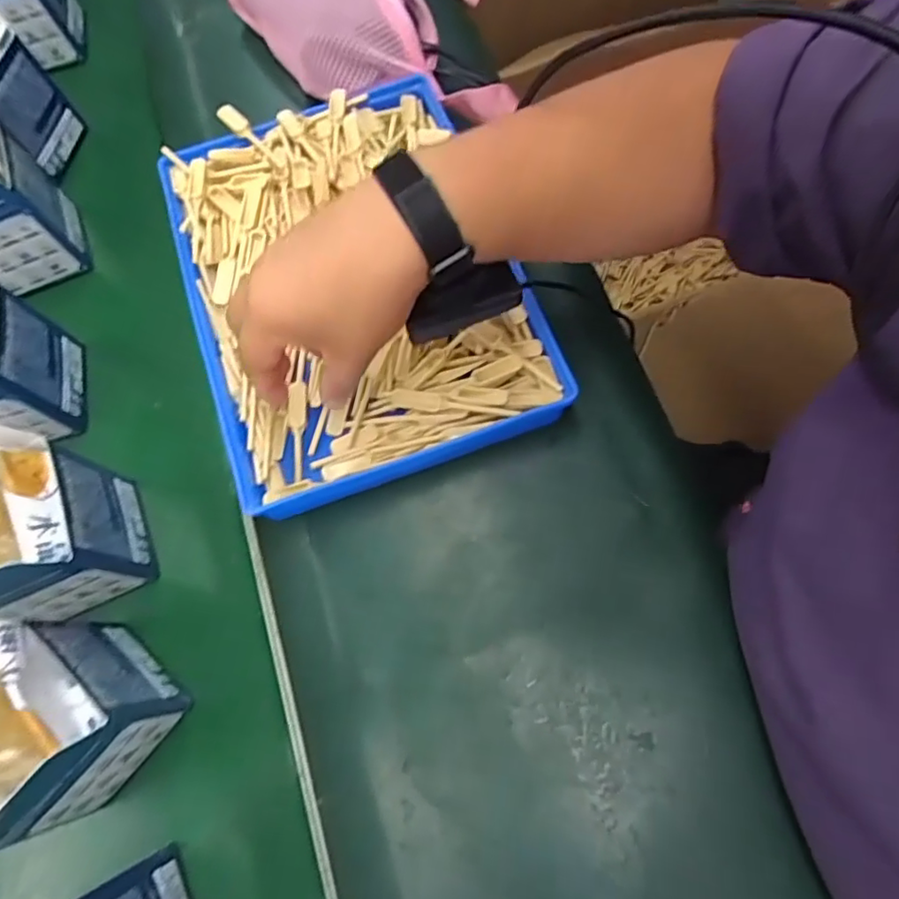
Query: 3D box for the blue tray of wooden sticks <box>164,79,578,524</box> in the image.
[{"bbox_3d":[-0.074,-0.129,0.438,0.232,0.049,0.315,-20,69,-5],"label":"blue tray of wooden sticks"}]

